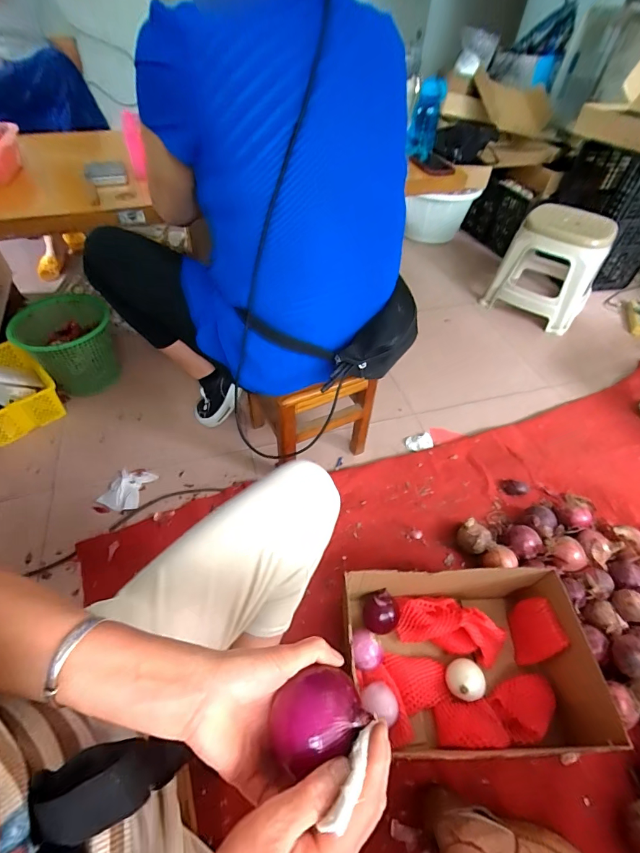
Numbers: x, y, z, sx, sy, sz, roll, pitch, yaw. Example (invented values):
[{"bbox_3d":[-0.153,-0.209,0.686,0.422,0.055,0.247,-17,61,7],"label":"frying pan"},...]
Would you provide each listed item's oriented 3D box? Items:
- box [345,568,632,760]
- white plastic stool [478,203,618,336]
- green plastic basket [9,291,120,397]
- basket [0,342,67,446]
[{"bbox_3d":[0.255,0.413,0.687,0.374,0.162,0.254,-1,51,-3],"label":"box"},{"bbox_3d":[0.849,-0.595,1.445,0.322,0.327,0.266,26,54,18],"label":"white plastic stool"},{"bbox_3d":[-0.739,-0.227,1.162,0.251,0.218,0.258,-18,54,-16],"label":"green plastic basket"},{"bbox_3d":[-0.894,-0.094,1.100,0.281,0.122,0.225,36,58,24],"label":"basket"}]

